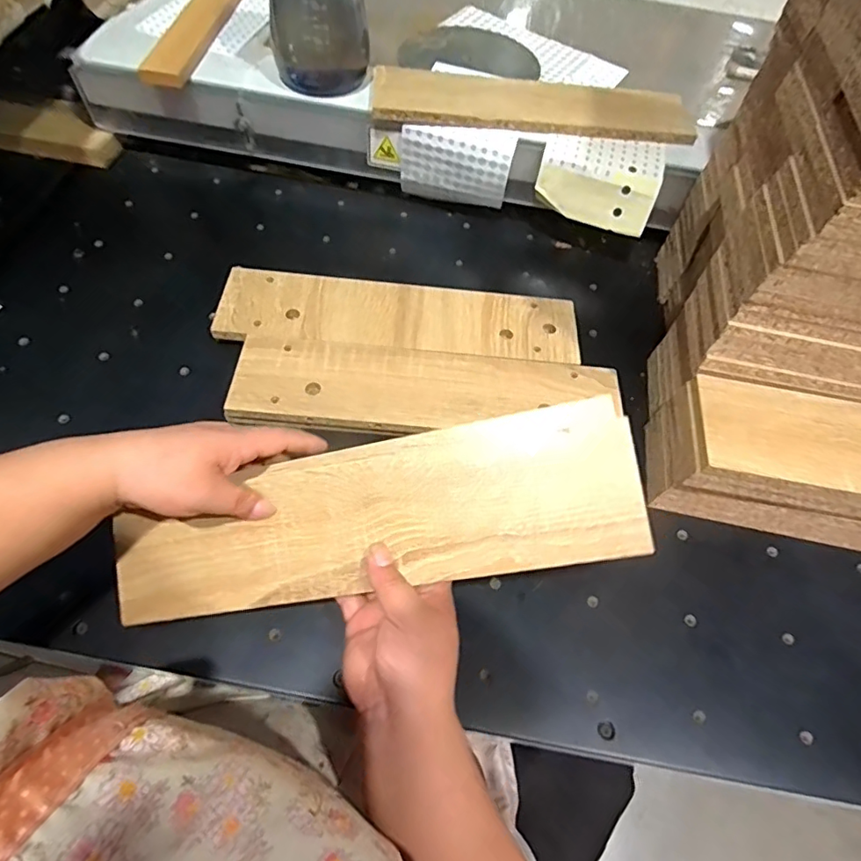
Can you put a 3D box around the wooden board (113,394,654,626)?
[{"bbox_3d":[-0.043,0.059,0.364,0.363,0.009,0.106,-9,85,6],"label":"wooden board"}]

